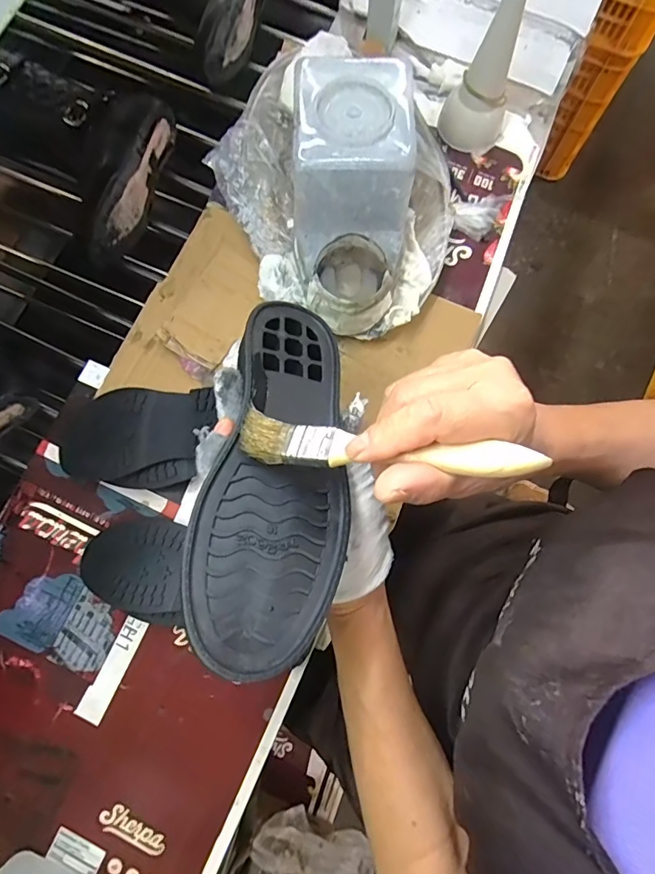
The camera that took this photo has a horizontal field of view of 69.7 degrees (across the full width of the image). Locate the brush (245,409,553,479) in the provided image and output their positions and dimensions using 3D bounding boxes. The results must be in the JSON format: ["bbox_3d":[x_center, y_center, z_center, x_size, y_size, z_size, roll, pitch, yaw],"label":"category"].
[{"bbox_3d":[0.022,0.006,0.224,0.144,0.008,0.024,6,78,20],"label":"brush"}]

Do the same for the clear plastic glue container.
[{"bbox_3d":[0.021,-0.209,0.409,0.100,0.102,0.186,-3,79,0],"label":"clear plastic glue container"}]

